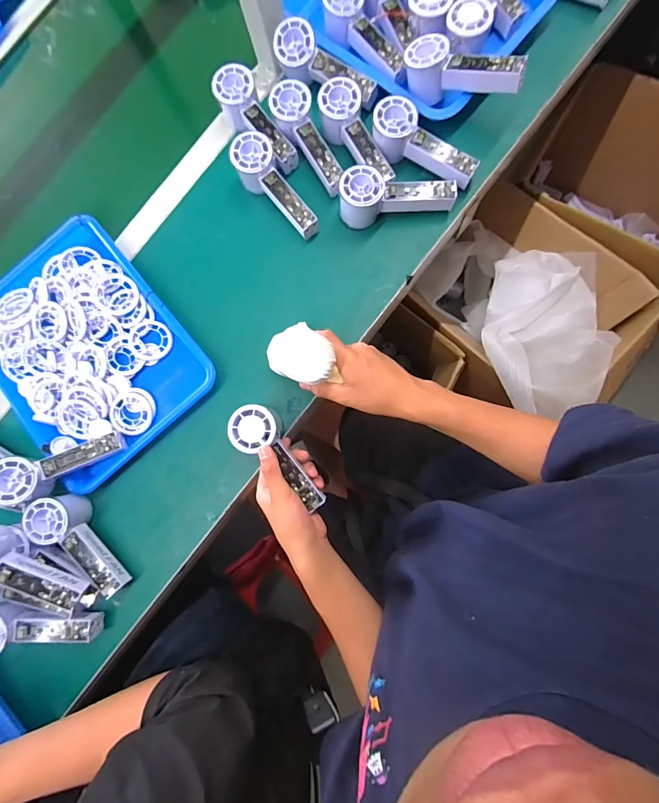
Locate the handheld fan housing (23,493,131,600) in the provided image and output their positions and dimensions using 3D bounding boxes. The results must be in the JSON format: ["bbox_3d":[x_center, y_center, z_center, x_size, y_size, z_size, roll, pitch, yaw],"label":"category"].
[{"bbox_3d":[-0.320,0.187,0.495,0.052,0.063,0.149,-41,80,0],"label":"handheld fan housing"}]

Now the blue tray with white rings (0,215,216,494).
[{"bbox_3d":[-0.349,-0.077,0.546,0.254,0.037,0.345,-41,80,1],"label":"blue tray with white rings"}]

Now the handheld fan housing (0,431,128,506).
[{"bbox_3d":[-0.348,0.083,0.498,0.150,0.047,0.052,-22,80,-22],"label":"handheld fan housing"}]

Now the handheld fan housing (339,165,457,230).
[{"bbox_3d":[0.089,-0.274,0.507,0.151,0.060,0.060,-7,82,6],"label":"handheld fan housing"}]

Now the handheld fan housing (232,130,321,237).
[{"bbox_3d":[-0.078,-0.292,0.533,0.053,0.061,0.153,-34,80,2],"label":"handheld fan housing"}]

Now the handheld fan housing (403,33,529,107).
[{"bbox_3d":[0.172,-0.428,0.501,0.155,0.058,0.053,26,87,9],"label":"handheld fan housing"}]

